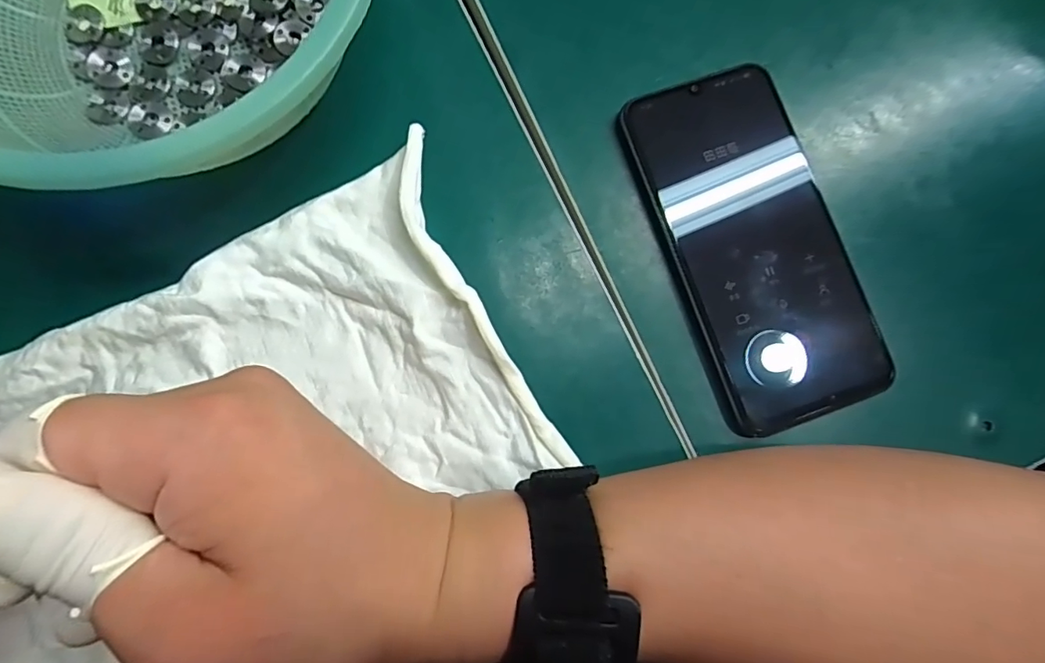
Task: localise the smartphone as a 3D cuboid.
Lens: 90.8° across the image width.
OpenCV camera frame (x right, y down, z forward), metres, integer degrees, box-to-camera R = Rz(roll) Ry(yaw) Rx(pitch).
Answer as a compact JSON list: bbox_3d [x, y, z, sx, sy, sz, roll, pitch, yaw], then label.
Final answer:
[{"bbox_3d":[0.098,-0.039,0.222,0.071,0.013,0.153,-19,84,-6],"label":"smartphone"}]

